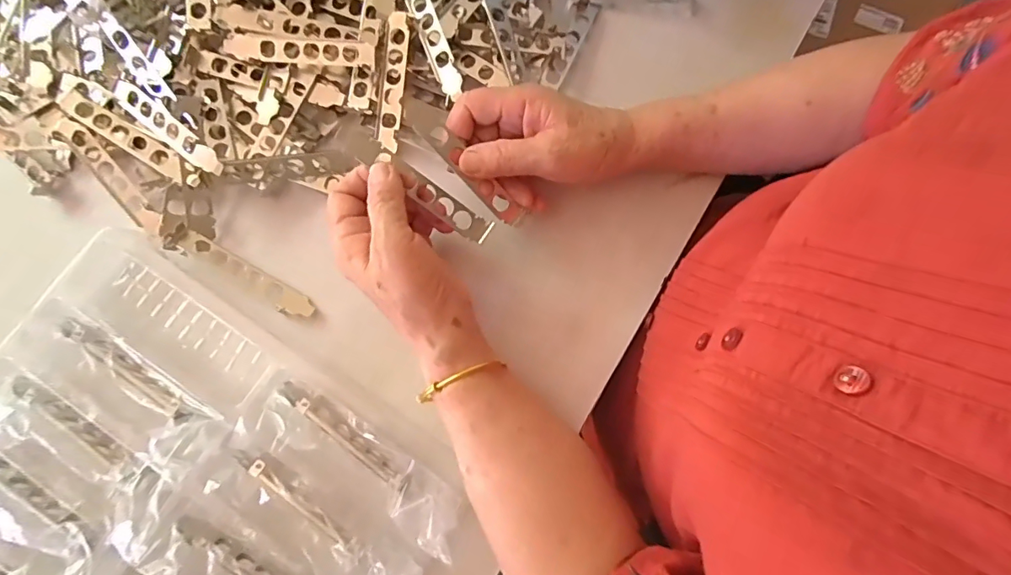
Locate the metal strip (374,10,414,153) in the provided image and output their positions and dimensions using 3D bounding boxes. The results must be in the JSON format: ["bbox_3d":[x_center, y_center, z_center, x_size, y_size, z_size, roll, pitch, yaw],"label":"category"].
[{"bbox_3d":[-0.092,-0.169,0.396,0.024,0.007,0.107,12,98,13],"label":"metal strip"}]

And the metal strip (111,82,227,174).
[{"bbox_3d":[-0.261,-0.124,0.372,0.117,0.008,0.020,39,100,9],"label":"metal strip"}]

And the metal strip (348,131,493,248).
[{"bbox_3d":[-0.059,-0.069,0.339,0.113,0.006,0.019,34,92,-12],"label":"metal strip"}]

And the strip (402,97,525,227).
[{"bbox_3d":[-0.027,-0.092,0.353,0.115,0.005,0.025,43,85,-19],"label":"strip"}]

